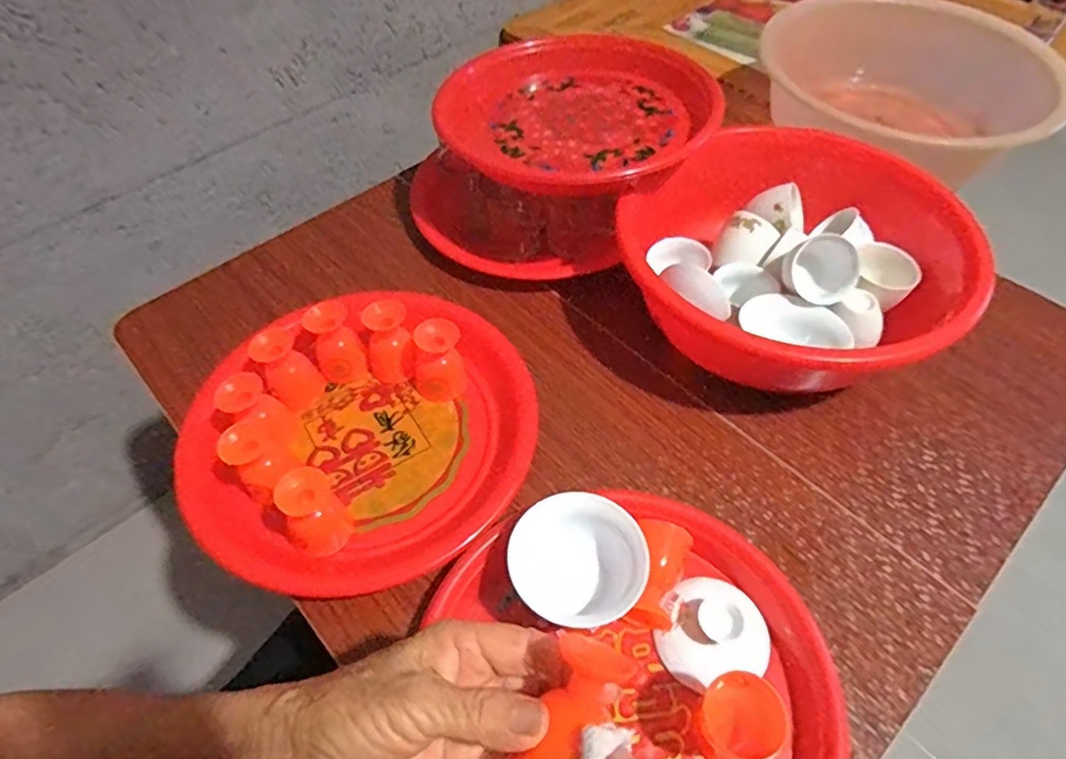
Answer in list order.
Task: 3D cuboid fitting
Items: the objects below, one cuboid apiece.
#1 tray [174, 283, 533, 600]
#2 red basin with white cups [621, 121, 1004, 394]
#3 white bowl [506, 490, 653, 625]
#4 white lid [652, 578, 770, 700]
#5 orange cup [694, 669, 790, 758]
[{"bbox_3d":[-0.130,0.031,0.466,0.254,0.058,0.247,-36,61,-23],"label":"tray"},{"bbox_3d":[0.212,-0.100,0.537,0.262,0.105,0.239,0,54,1],"label":"red basin with white cups"},{"bbox_3d":[0.029,0.115,0.396,0.080,0.044,0.073,0,54,1],"label":"white bowl"},{"bbox_3d":[0.110,0.151,0.385,0.066,0.024,0.062,0,54,1],"label":"white lid"},{"bbox_3d":[0.111,0.185,0.339,0.039,0.039,0.041,0,54,1],"label":"orange cup"}]

